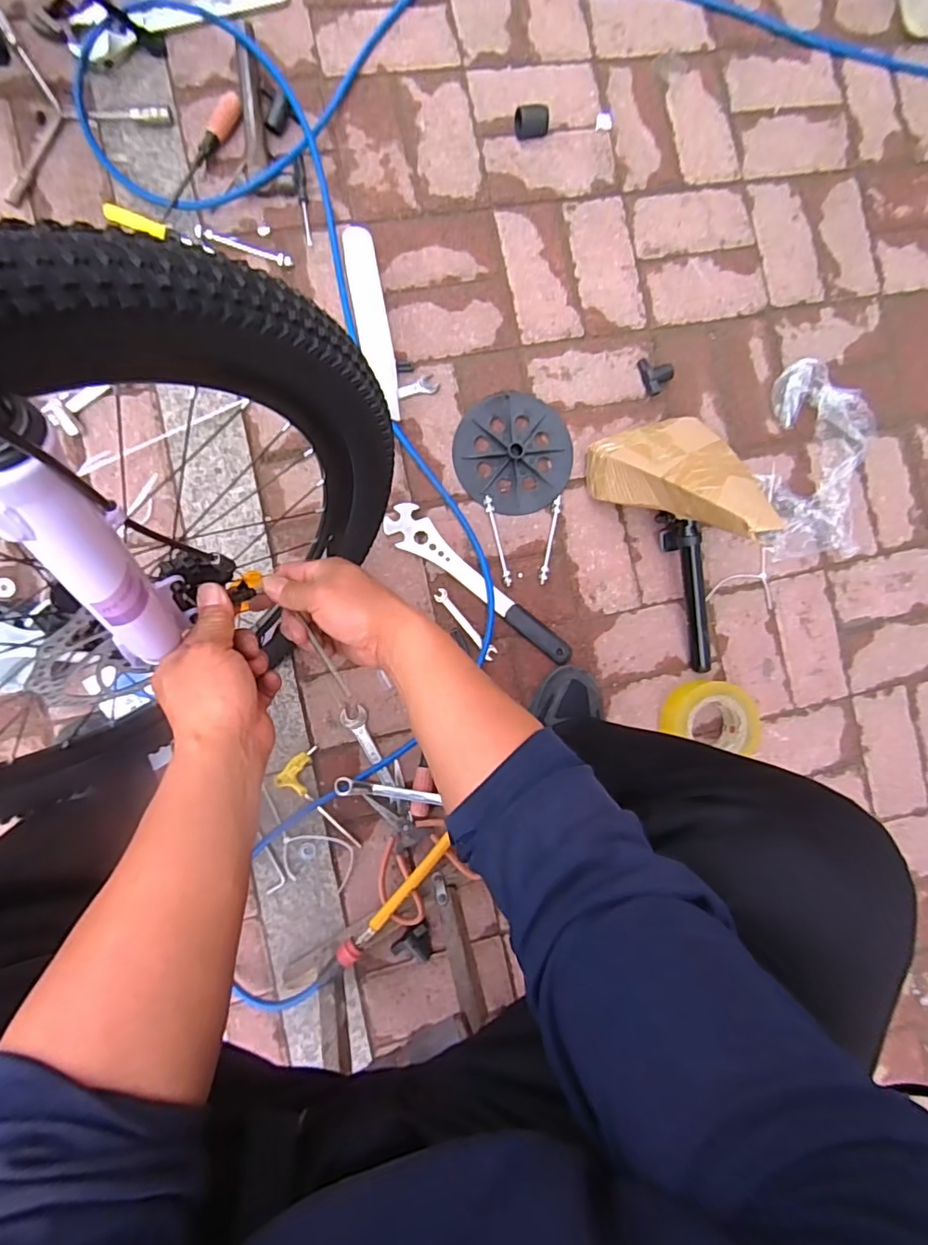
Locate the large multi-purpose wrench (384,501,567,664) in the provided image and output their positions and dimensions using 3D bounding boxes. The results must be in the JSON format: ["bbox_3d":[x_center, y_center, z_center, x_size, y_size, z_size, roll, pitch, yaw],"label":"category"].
[{"bbox_3d":[0.019,-0.046,0.771,0.311,0.012,0.053,43,84,-3],"label":"large multi-purpose wrench"}]

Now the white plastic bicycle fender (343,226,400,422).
[{"bbox_3d":[-0.124,-0.404,0.757,0.043,0.030,0.258,-10,89,-7],"label":"white plastic bicycle fender"}]

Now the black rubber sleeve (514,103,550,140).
[{"bbox_3d":[0.097,-0.718,0.796,0.045,0.033,0.032,-8,89,-7],"label":"black rubber sleeve"}]

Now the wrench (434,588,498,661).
[{"bbox_3d":[0.004,0.002,0.767,0.021,0.008,0.120,-42,93,-7],"label":"wrench"}]

